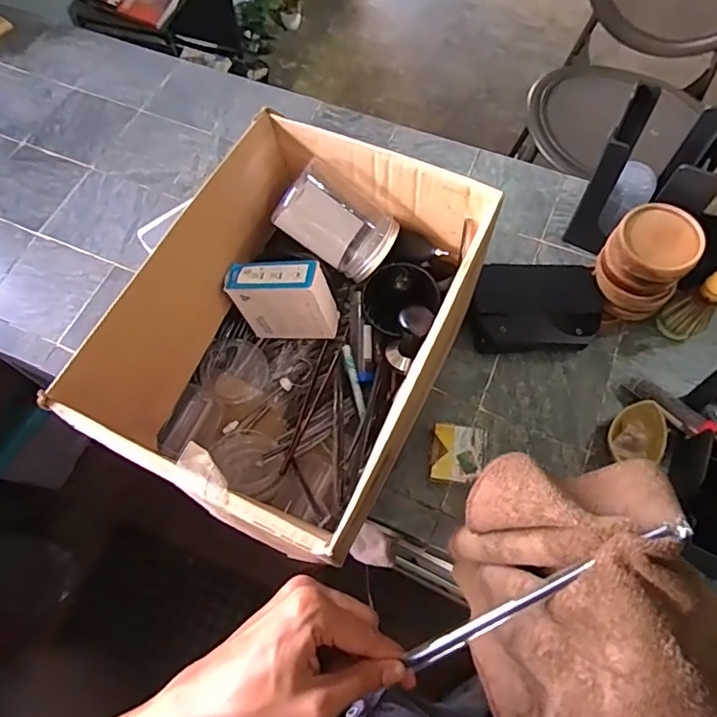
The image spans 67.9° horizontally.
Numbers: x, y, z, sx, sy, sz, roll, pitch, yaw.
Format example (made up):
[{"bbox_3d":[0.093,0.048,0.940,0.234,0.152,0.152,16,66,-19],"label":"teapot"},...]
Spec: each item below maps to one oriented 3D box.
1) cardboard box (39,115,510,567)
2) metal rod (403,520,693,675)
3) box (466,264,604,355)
[{"bbox_3d":[-0.059,-0.016,0.619,0.296,0.238,0.403,23,69,11],"label":"cardboard box"},{"bbox_3d":[0.101,0.140,0.306,0.186,0.008,0.012,-42,64,23],"label":"metal rod"},{"bbox_3d":[0.244,-0.070,0.748,0.181,0.054,0.130,2,66,3],"label":"box"}]

